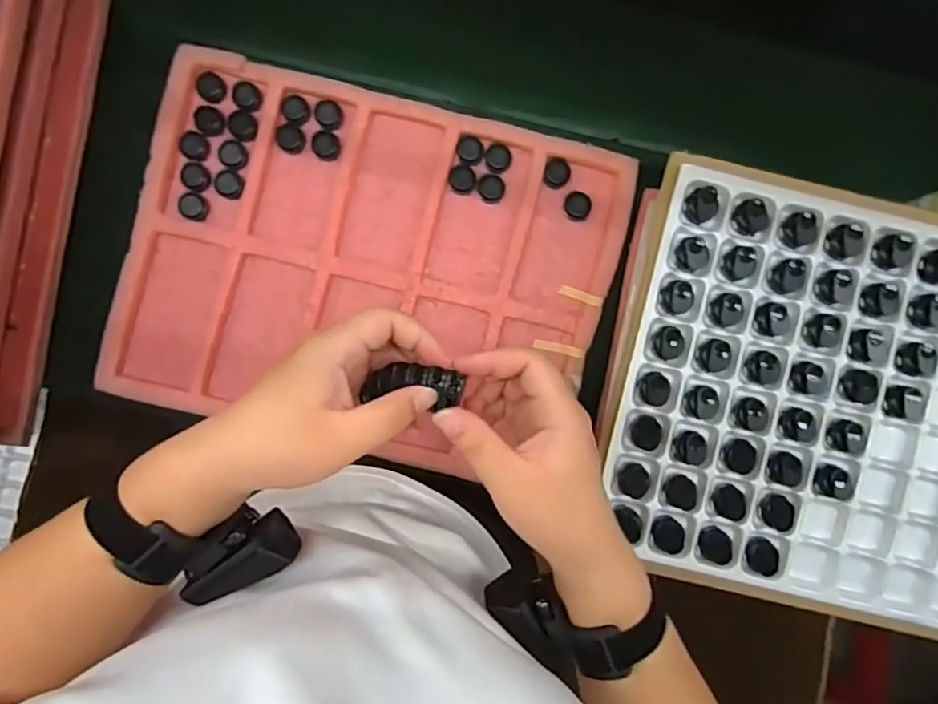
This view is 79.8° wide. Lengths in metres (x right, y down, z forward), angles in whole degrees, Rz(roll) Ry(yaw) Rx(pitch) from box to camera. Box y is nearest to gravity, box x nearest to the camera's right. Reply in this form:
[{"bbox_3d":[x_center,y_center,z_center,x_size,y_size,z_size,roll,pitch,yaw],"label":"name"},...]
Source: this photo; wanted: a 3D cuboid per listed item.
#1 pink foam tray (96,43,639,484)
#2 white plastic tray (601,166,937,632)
[{"bbox_3d":[-0.107,-0.083,0.608,0.494,0.029,0.374,15,92,0],"label":"pink foam tray"},{"bbox_3d":[0.395,0.057,0.514,0.499,0.035,0.360,12,92,0],"label":"white plastic tray"}]

